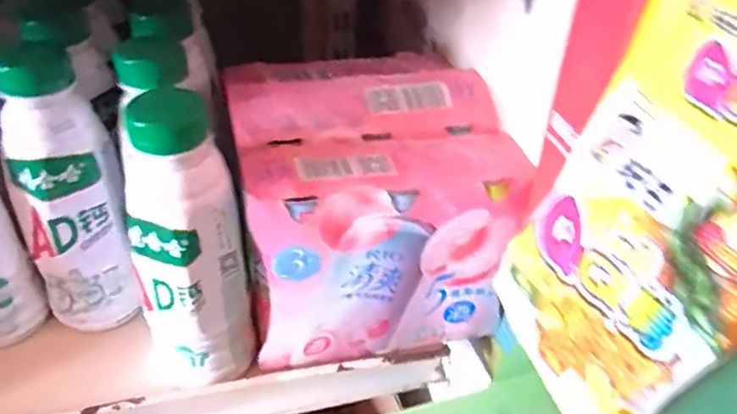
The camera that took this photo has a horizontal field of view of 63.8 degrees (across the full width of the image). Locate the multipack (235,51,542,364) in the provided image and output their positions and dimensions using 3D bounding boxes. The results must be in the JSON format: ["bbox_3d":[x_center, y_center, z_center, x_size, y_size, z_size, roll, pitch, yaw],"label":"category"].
[{"bbox_3d":[0.002,0.005,0.403,0.164,0.148,0.111,-7,39,-13],"label":"multipack"}]

